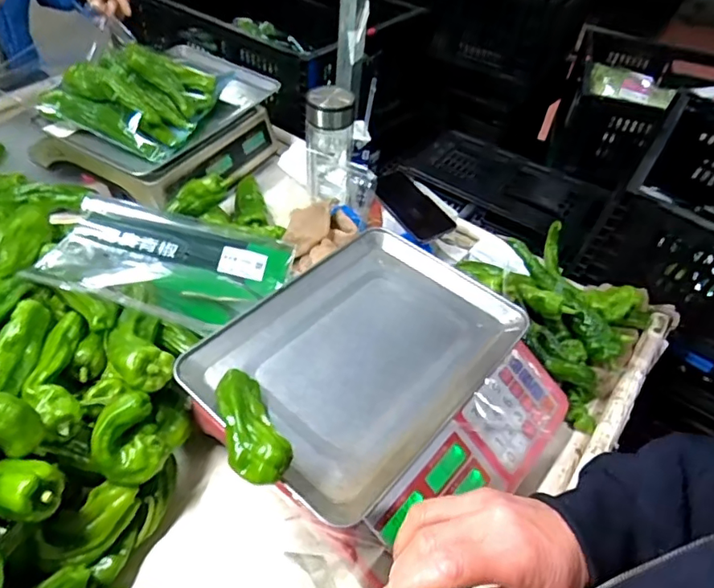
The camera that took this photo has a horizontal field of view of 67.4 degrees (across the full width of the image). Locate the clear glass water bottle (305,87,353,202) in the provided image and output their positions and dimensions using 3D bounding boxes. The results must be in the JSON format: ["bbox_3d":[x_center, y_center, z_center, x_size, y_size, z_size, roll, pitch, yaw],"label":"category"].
[{"bbox_3d":[-0.039,-0.212,0.779,0.070,0.157,0.076,2,46,-4],"label":"clear glass water bottle"}]

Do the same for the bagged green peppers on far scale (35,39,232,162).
[{"bbox_3d":[-0.332,-0.304,0.793,0.197,0.083,0.175,21,48,14],"label":"bagged green peppers on far scale"}]

